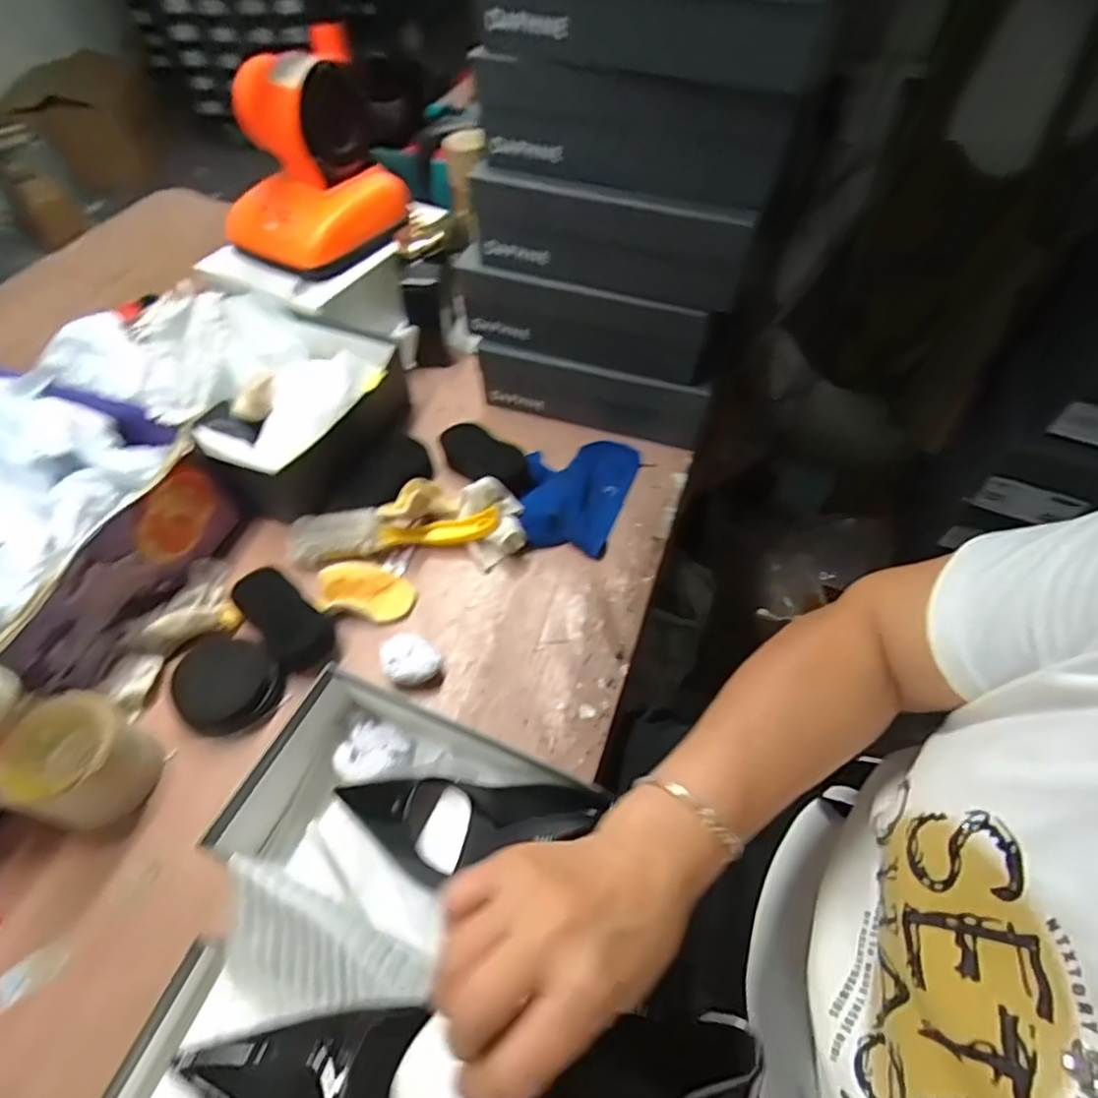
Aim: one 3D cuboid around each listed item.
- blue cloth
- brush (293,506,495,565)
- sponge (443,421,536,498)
[{"bbox_3d":[0.029,-0.079,0.726,0.125,0.029,0.183,17,56,12],"label":"blue cloth"},{"bbox_3d":[-0.171,-0.015,0.676,0.230,0.037,0.053,-4,54,-4],"label":"brush"},{"bbox_3d":[-0.075,-0.111,0.731,0.124,0.049,0.062,27,57,2],"label":"sponge"}]

